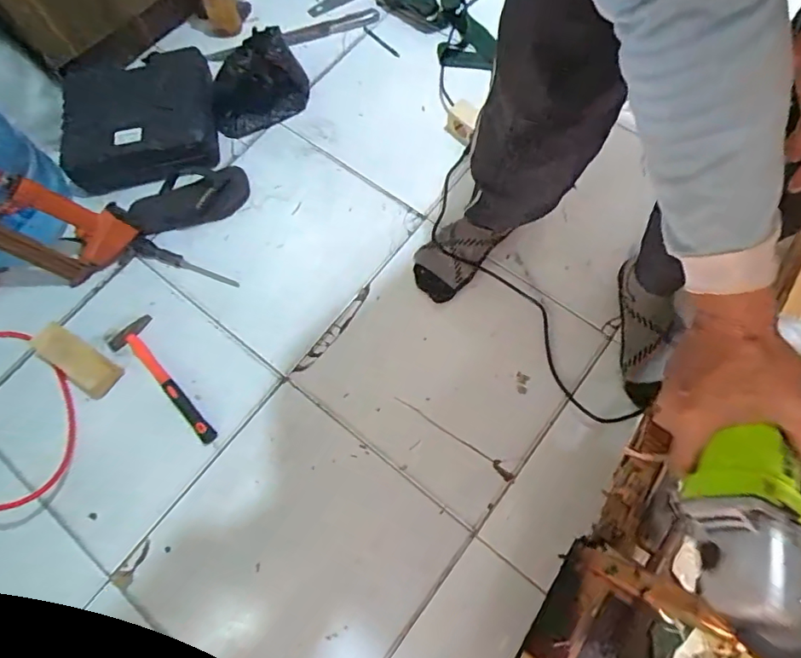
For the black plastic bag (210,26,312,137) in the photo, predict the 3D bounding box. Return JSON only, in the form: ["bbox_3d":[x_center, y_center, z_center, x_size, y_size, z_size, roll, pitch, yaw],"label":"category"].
[{"bbox_3d":[-0.284,-0.480,0.995,0.208,0.147,0.077,-36,70,-9],"label":"black plastic bag"}]

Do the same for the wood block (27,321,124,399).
[{"bbox_3d":[-0.562,0.055,0.868,0.160,0.045,0.068,30,74,12],"label":"wood block"}]

